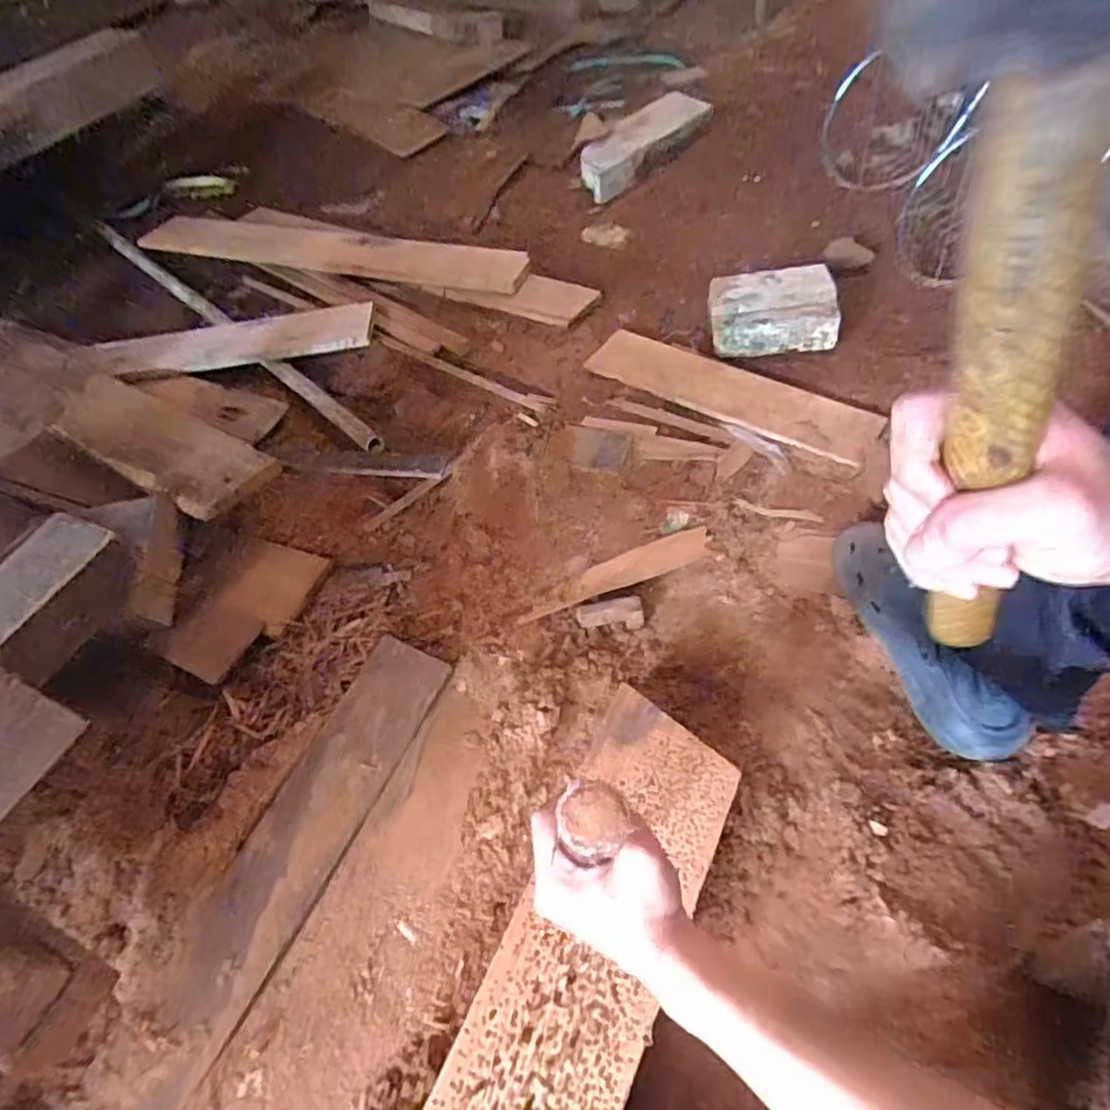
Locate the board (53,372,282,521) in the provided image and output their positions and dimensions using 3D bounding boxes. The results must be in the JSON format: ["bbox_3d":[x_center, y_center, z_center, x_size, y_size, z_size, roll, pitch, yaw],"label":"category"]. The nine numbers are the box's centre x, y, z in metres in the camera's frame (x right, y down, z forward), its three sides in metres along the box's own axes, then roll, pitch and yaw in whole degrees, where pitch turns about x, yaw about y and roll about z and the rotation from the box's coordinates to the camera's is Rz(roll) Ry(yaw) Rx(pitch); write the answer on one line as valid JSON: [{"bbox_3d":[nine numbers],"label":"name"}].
[{"bbox_3d":[-0.515,-0.153,0.877,0.378,0.029,0.124,24,54,28],"label":"board"}]

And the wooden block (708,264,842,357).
[{"bbox_3d":[0.312,-0.350,0.989,0.171,0.071,0.117,-1,53,4],"label":"wooden block"}]

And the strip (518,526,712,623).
[{"bbox_3d":[0.072,0.018,0.791,0.237,0.007,0.050,-19,54,-9],"label":"strip"}]

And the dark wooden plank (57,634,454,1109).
[{"bbox_3d":[-0.243,0.276,0.592,0.078,0.026,0.469,20,58,19],"label":"dark wooden plank"}]

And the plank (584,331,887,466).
[{"bbox_3d":[0.240,-0.235,0.944,0.403,0.014,0.117,27,60,23],"label":"plank"}]

